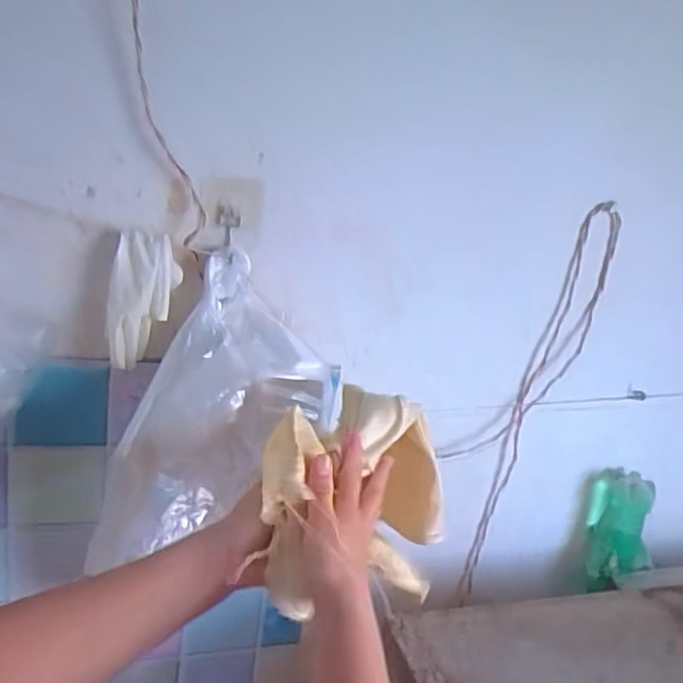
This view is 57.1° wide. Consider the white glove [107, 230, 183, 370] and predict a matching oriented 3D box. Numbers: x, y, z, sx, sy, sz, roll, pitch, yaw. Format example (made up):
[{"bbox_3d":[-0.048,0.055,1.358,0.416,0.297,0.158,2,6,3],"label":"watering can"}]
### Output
[{"bbox_3d":[-0.208,-0.042,0.661,0.060,0.134,0.049,8,16,7],"label":"white glove"}]

